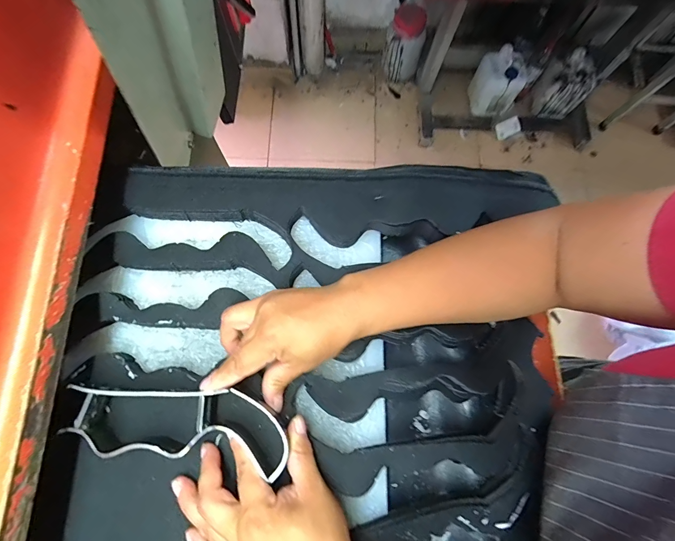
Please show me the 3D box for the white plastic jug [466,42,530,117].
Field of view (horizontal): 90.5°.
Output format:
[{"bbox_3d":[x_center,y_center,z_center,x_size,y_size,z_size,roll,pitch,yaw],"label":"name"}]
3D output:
[{"bbox_3d":[0.723,-0.844,1.525,0.213,0.234,0.174,28,77,6],"label":"white plastic jug"}]

